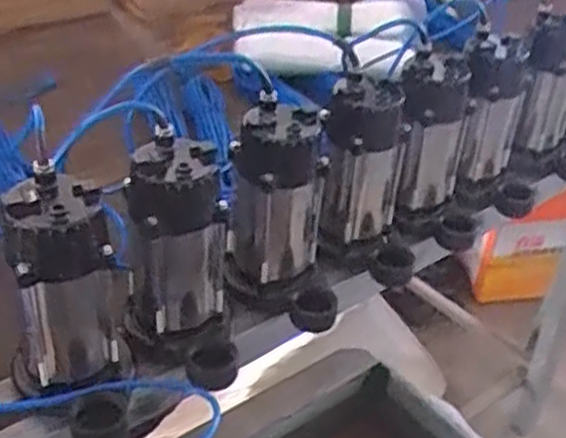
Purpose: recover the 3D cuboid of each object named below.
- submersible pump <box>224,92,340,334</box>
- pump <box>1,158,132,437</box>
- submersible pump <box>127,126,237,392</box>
[{"bbox_3d":[0.007,-0.001,0.905,0.143,0.232,0.115,13,37,10],"label":"submersible pump"},{"bbox_3d":[-0.210,0.091,0.759,0.117,0.252,0.182,-5,37,-14],"label":"pump"},{"bbox_3d":[-0.107,0.047,0.809,0.111,0.222,0.136,-2,37,-10],"label":"submersible pump"}]

